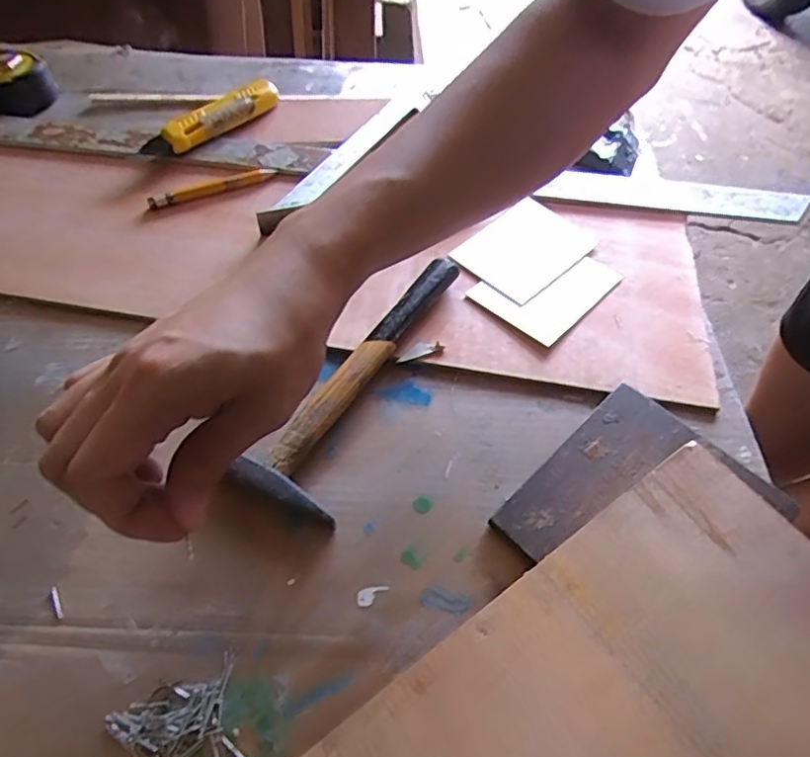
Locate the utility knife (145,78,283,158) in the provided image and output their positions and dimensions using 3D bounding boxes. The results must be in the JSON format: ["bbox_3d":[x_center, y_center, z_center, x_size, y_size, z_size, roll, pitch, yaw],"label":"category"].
[{"bbox_3d":[-0.159,-0.225,0.489,0.023,0.019,0.138,33,60,18],"label":"utility knife"}]

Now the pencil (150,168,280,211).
[{"bbox_3d":[-0.151,-0.151,0.450,0.098,0.006,0.012,-24,60,-18],"label":"pencil"}]

